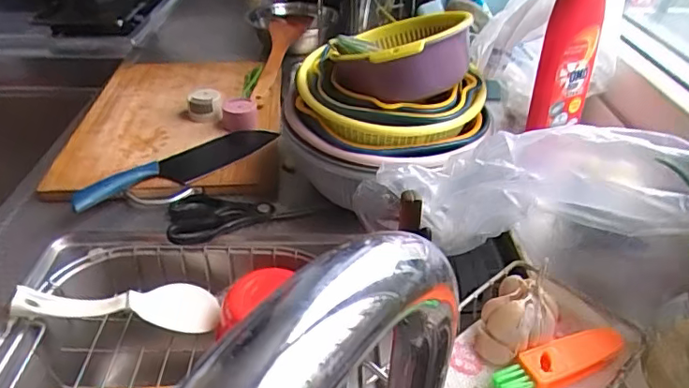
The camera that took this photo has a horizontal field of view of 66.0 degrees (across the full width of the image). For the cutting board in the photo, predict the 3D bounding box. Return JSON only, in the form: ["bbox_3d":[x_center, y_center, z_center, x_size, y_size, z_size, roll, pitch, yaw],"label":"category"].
[{"bbox_3d":[-0.250,-0.123,0.825,0.294,0.029,0.415,-2,35,-4],"label":"cutting board"}]

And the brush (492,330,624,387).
[{"bbox_3d":[0.142,0.112,0.350,0.095,0.014,0.025,-12,37,-17],"label":"brush"}]

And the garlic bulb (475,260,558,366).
[{"bbox_3d":[0.120,0.083,0.362,0.045,0.036,0.064,24,41,29],"label":"garlic bulb"}]

